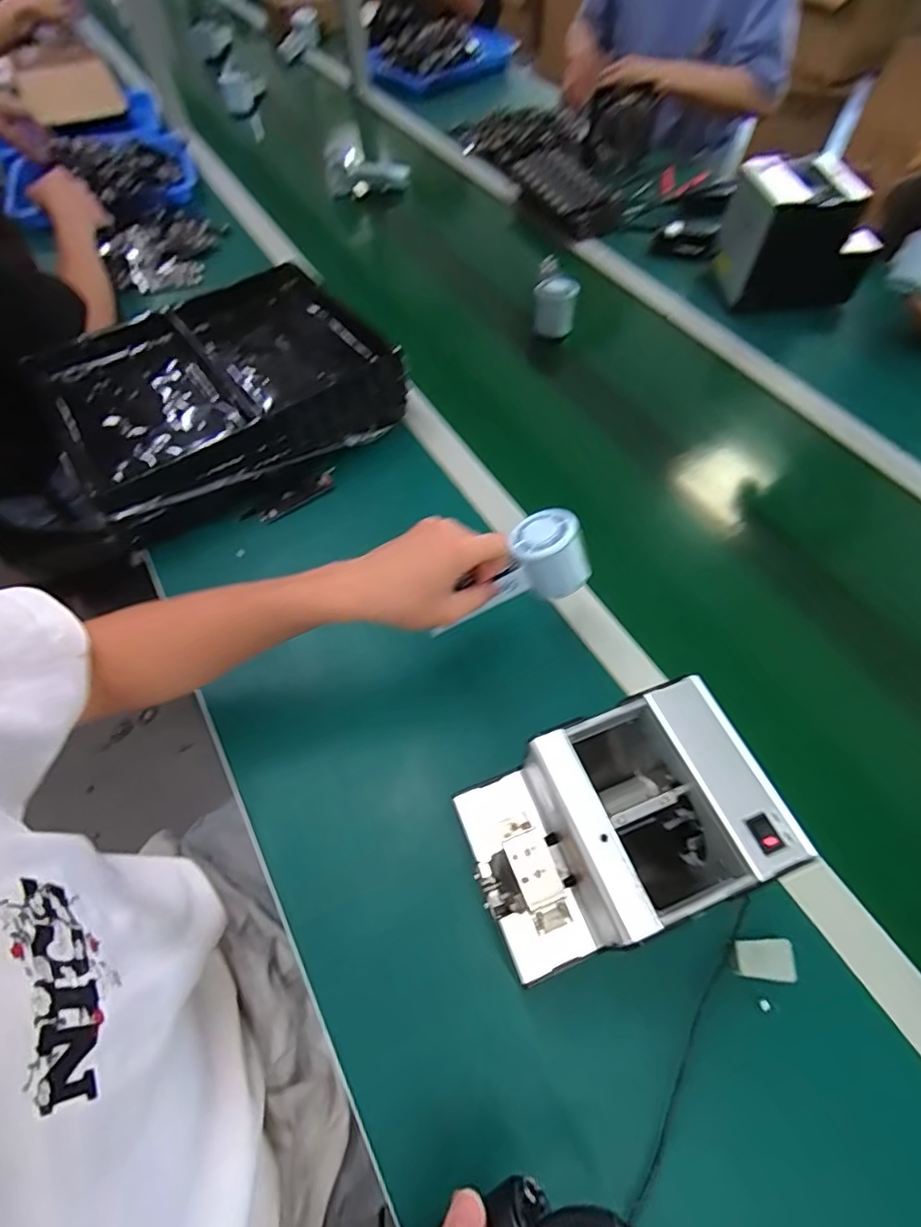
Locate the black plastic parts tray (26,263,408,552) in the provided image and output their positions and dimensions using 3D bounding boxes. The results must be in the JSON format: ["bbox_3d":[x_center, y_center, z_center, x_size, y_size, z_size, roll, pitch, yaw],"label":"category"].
[{"bbox_3d":[-0.296,-0.272,0.701,0.373,0.101,0.294,-32,64,-17],"label":"black plastic parts tray"}]

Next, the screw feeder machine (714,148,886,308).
[{"bbox_3d":[0.485,-0.545,0.801,0.180,0.139,0.122,-6,59,-2],"label":"screw feeder machine"}]

